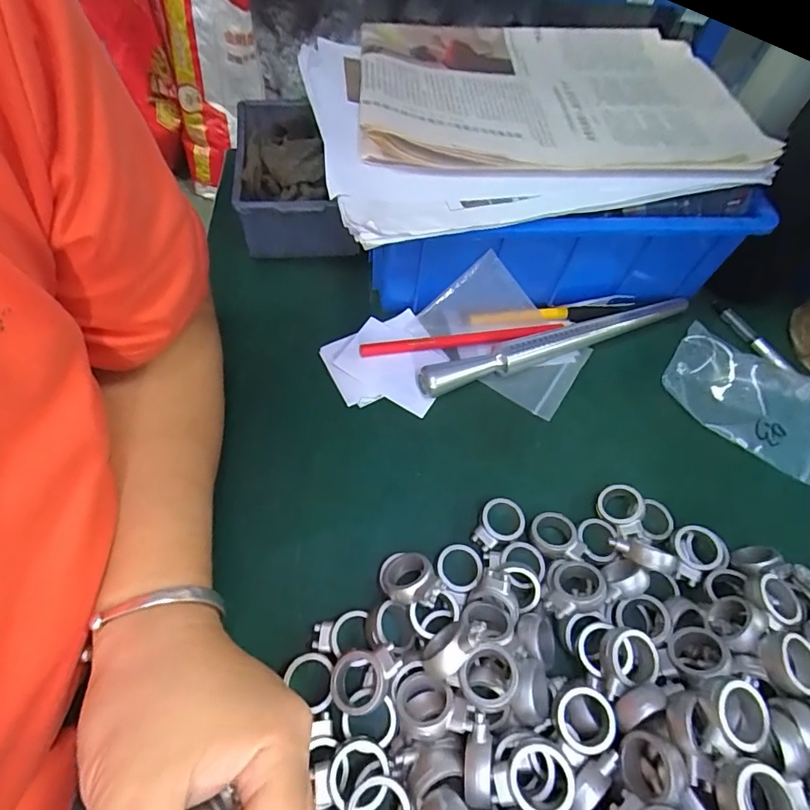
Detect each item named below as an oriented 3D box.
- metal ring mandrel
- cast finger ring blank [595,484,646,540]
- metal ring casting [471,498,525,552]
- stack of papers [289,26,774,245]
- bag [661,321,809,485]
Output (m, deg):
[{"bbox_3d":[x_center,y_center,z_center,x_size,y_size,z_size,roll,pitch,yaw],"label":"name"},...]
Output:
[{"bbox_3d":[0.119,-0.046,0.353,0.232,0.022,0.016,-18,60,-15],"label":"metal ring mandrel"},{"bbox_3d":[0.132,0.064,0.286,0.025,0.013,0.030,-19,61,-15],"label":"cast finger ring blank"},{"bbox_3d":[0.055,0.069,0.277,0.024,0.004,0.034,40,63,20],"label":"metal ring casting"},{"bbox_3d":[0.081,-0.246,0.378,0.297,0.036,0.307,-10,59,-13],"label":"stack of papers"},{"bbox_3d":[0.253,-0.006,0.342,0.120,0.016,0.077,32,61,16],"label":"bag"}]

